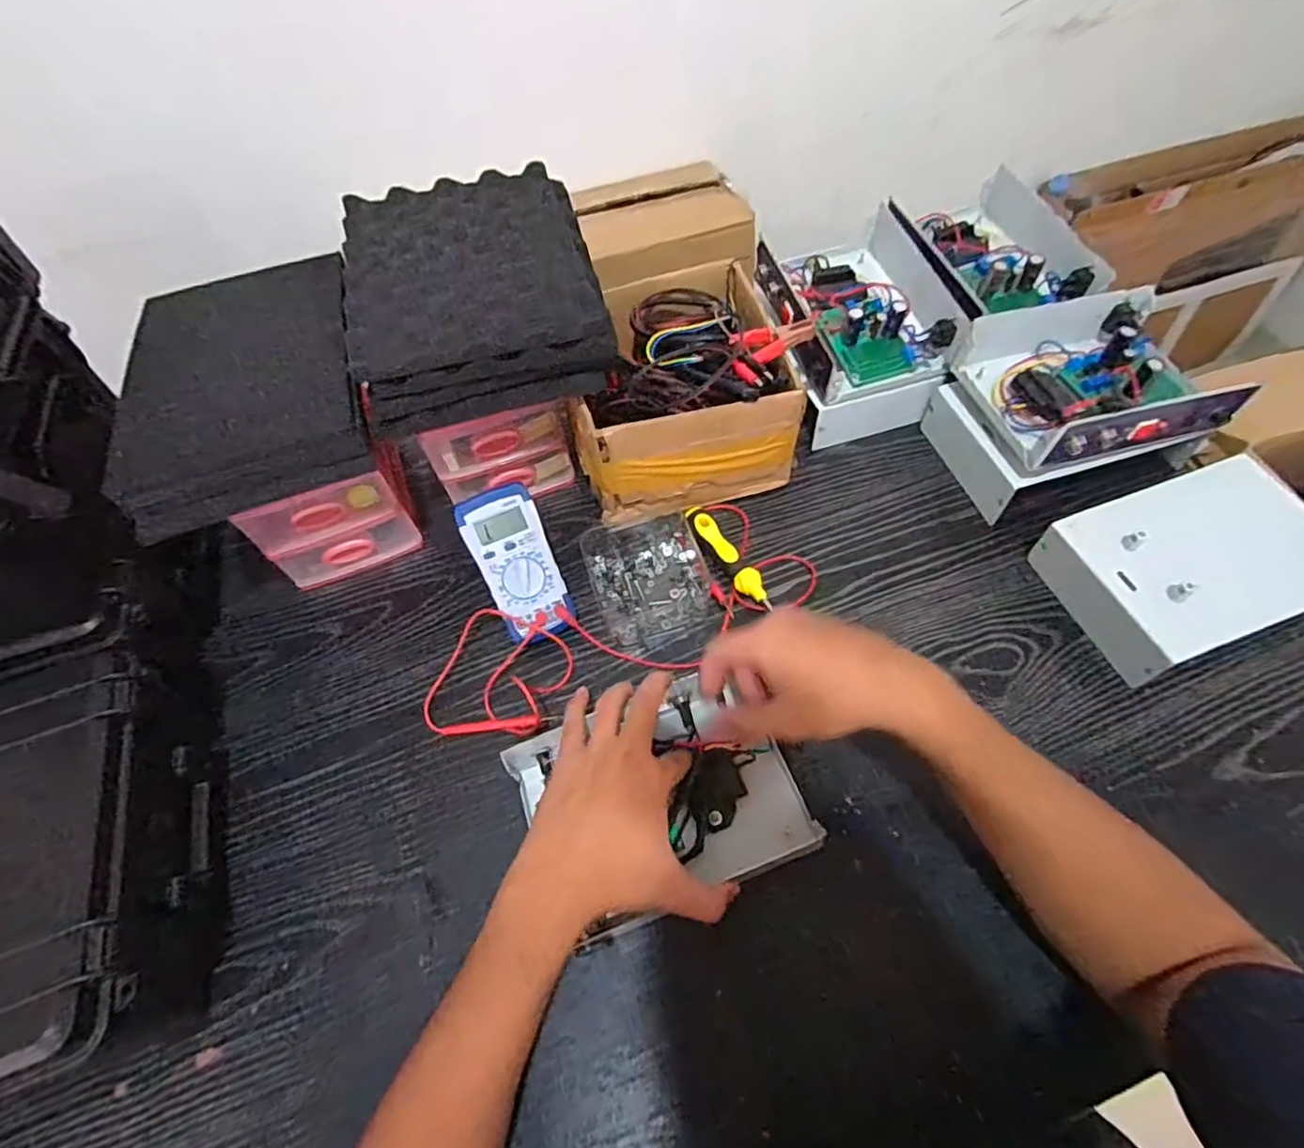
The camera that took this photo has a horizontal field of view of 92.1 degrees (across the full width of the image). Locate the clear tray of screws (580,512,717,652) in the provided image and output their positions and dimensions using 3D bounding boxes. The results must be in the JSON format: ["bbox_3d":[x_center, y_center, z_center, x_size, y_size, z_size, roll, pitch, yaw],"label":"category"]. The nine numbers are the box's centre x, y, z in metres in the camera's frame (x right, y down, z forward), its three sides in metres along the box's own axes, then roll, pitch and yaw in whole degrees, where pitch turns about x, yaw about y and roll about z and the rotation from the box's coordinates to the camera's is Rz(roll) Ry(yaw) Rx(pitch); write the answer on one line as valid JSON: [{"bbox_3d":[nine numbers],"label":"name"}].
[{"bbox_3d":[-0.004,-0.003,0.605,0.107,0.021,0.133,-17,59,-6],"label":"clear tray of screws"}]

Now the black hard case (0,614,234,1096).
[{"bbox_3d":[-0.444,0.212,0.450,0.206,0.118,0.263,-19,59,-7],"label":"black hard case"}]

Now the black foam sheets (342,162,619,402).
[{"bbox_3d":[-0.158,-0.261,0.551,0.206,0.037,0.285,-13,59,-4],"label":"black foam sheets"}]

